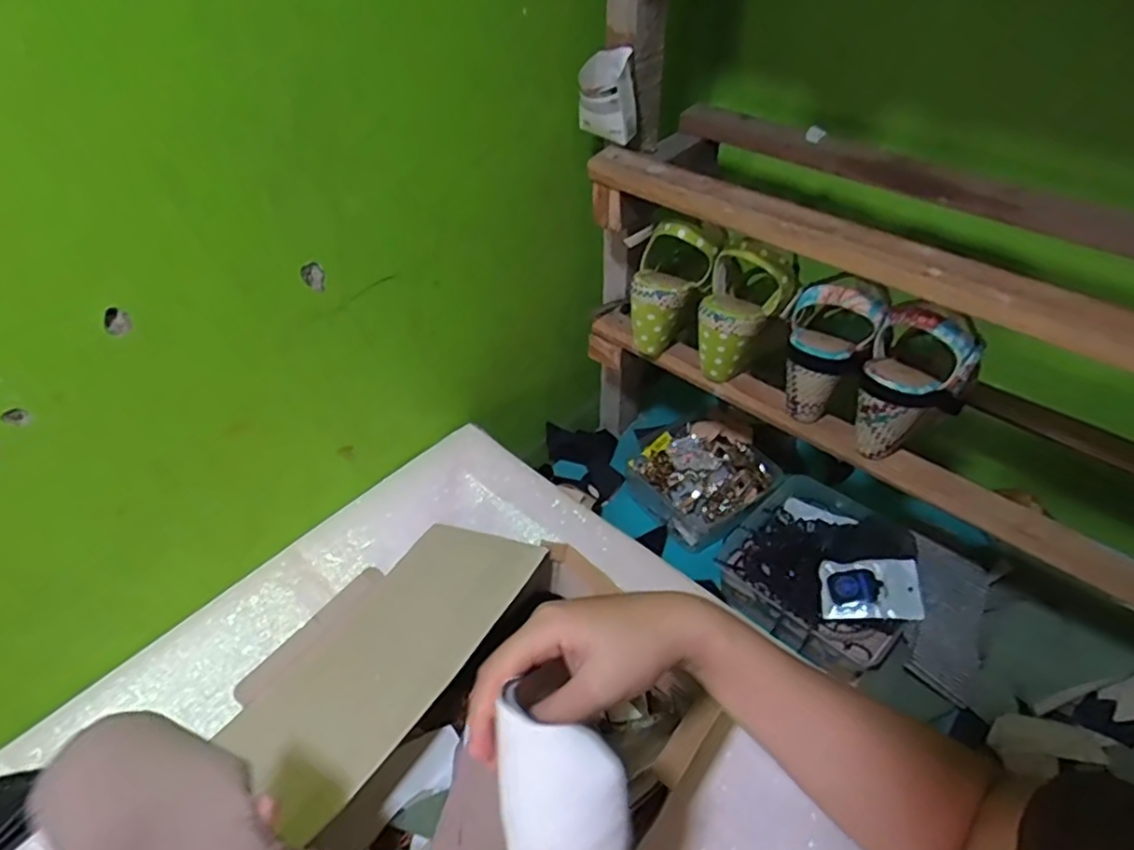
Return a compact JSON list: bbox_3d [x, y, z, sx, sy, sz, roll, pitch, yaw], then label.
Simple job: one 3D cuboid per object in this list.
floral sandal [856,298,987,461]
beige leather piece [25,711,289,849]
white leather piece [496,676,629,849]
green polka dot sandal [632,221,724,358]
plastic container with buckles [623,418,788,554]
[{"bbox_3d":[0.317,-0.044,0.591,0.087,0.141,0.104,27,50,26],"label":"floral sandal"},{"bbox_3d":[-0.177,0.213,0.330,0.170,0.056,0.067,47,48,-13],"label":"beige leather piece"},{"bbox_3d":[-0.004,0.205,0.322,0.062,0.157,0.027,5,20,5],"label":"white leather piece"},{"bbox_3d":[0.098,-0.150,0.701,0.065,0.154,0.079,-4,36,-45],"label":"green polka dot sandal"},{"bbox_3d":[0.179,0.070,0.876,0.153,0.061,0.162,-27,50,-26],"label":"plastic container with buckles"}]

